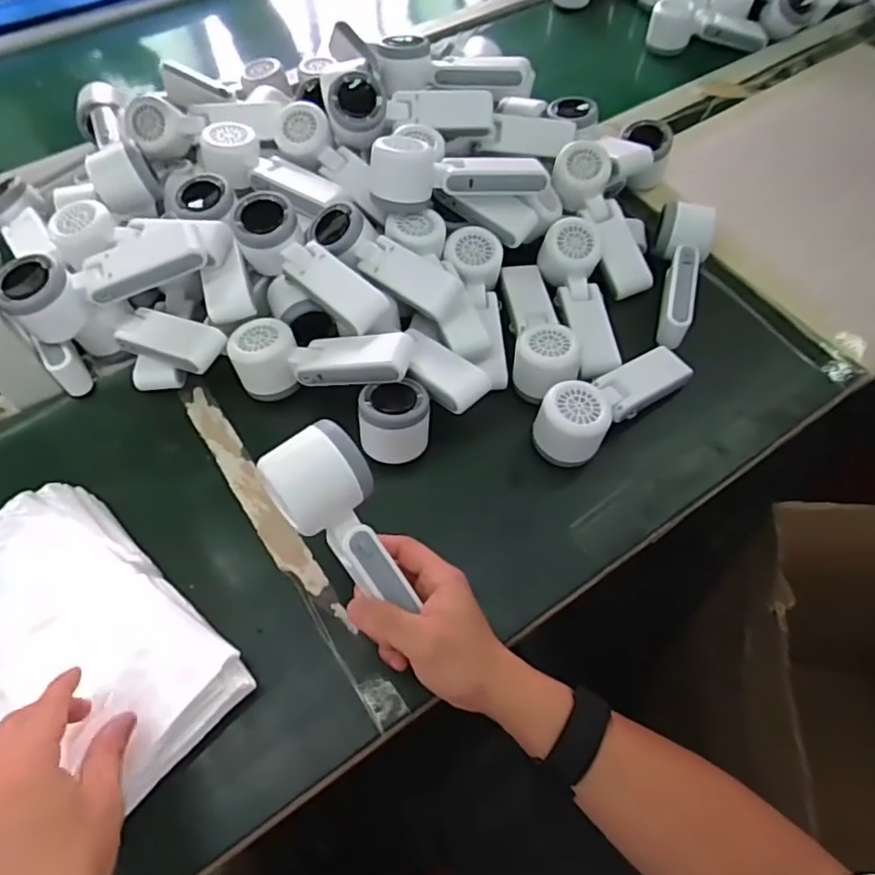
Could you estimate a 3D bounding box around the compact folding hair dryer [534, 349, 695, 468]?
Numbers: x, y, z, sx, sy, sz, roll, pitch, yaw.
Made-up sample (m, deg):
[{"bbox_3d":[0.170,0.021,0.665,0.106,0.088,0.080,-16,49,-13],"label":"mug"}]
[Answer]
[{"bbox_3d":[0.158,-0.034,0.544,0.162,0.060,0.058,-32,64,-18],"label":"compact folding hair dryer"}]

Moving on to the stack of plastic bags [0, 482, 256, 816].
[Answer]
[{"bbox_3d":[-0.257,0.150,0.407,0.210,0.045,0.171,36,65,19],"label":"stack of plastic bags"}]

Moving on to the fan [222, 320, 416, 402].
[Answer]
[{"bbox_3d":[-0.099,-0.068,0.532,0.156,0.050,0.054,1,58,16],"label":"fan"}]

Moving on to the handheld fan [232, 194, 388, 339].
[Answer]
[{"bbox_3d":[-0.113,-0.153,0.547,0.163,0.057,0.058,35,65,19],"label":"handheld fan"}]

